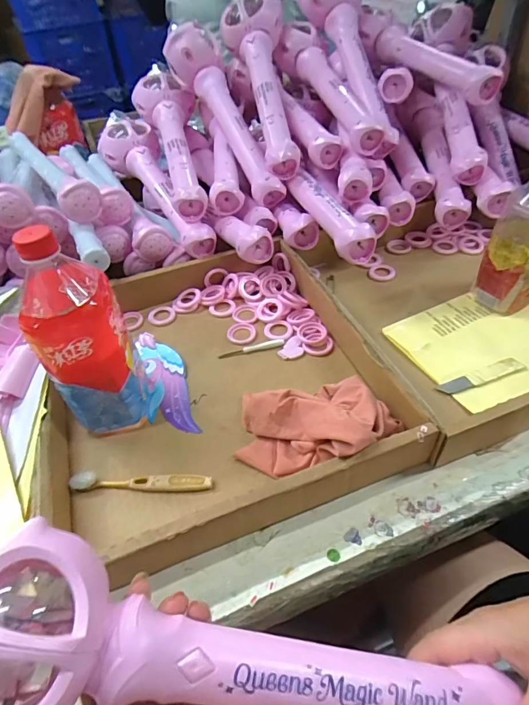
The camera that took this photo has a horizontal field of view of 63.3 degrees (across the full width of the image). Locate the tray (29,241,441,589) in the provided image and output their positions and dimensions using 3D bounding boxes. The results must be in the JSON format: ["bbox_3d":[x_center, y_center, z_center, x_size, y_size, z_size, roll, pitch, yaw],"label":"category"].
[{"bbox_3d":[-0.051,0.012,0.488,0.355,0.063,0.389,-12,45,-5],"label":"tray"}]

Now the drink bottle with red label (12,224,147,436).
[{"bbox_3d":[-0.174,-0.019,0.422,0.082,0.215,0.095,-21,48,-14],"label":"drink bottle with red label"}]

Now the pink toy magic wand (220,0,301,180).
[{"bbox_3d":[-0.001,-0.407,0.650,0.094,0.086,0.323,-9,72,-2],"label":"pink toy magic wand"}]

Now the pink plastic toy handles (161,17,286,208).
[{"bbox_3d":[-0.055,-0.355,0.651,0.079,0.074,0.306,-24,79,-17],"label":"pink plastic toy handles"}]

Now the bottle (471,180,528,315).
[{"bbox_3d":[0.307,-0.135,0.509,0.068,0.184,0.067,23,53,24],"label":"bottle"}]

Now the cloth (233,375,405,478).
[{"bbox_3d":[0.053,0.063,0.419,0.161,0.070,0.105,4,47,9],"label":"cloth"}]

